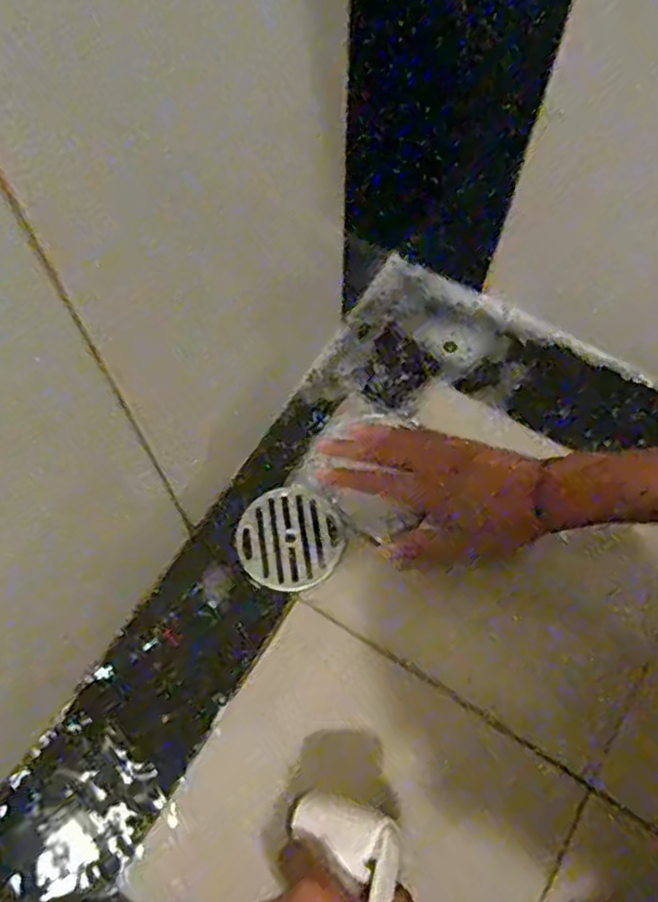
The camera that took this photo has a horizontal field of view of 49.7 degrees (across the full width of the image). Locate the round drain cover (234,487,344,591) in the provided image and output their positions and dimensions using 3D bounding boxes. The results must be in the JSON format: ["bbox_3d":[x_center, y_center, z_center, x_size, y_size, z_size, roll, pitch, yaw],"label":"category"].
[{"bbox_3d":[-0.034,0.075,0.611,0.086,0.004,0.088,0,66,-1],"label":"round drain cover"}]

